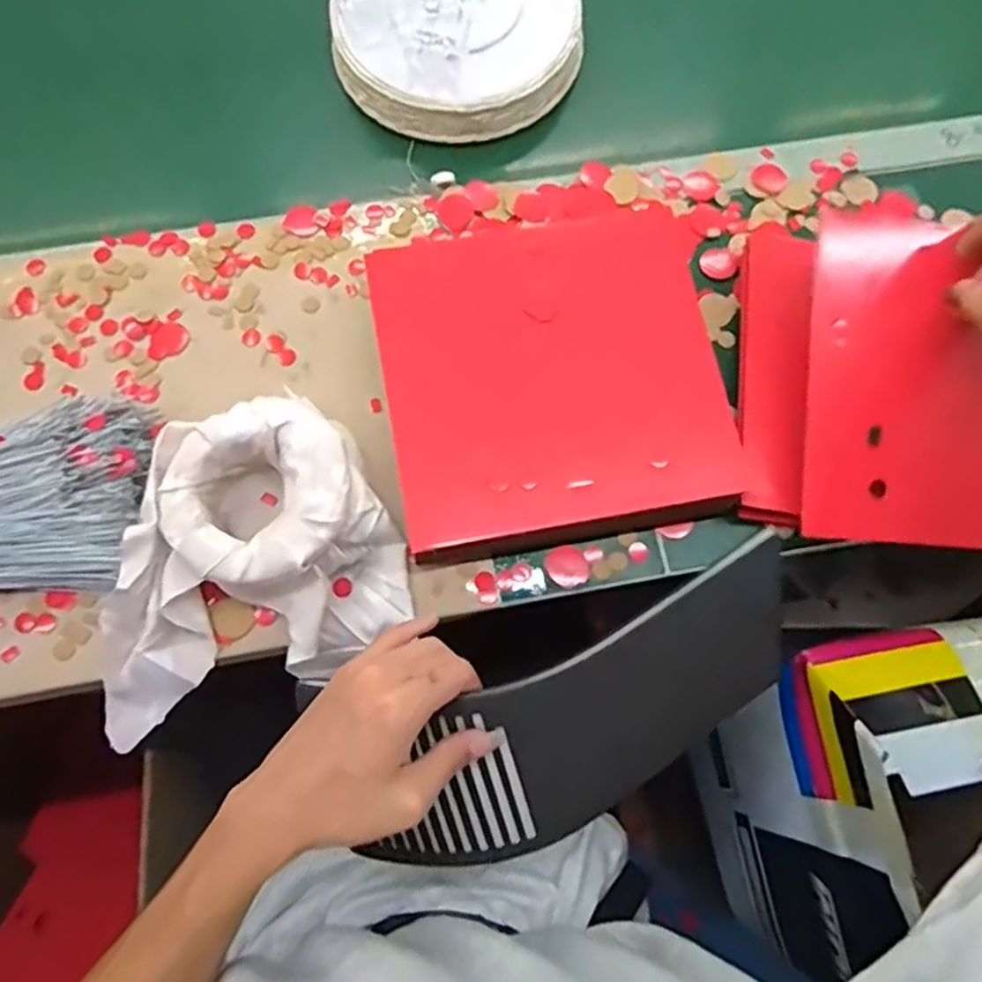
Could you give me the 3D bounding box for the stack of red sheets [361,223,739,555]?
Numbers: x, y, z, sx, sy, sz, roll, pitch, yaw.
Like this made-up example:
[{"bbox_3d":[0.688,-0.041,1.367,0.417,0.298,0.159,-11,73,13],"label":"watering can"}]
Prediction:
[{"bbox_3d":[0.044,-0.079,0.498,0.232,0.064,0.221,-10,74,-4],"label":"stack of red sheets"}]

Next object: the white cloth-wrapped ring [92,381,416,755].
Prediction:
[{"bbox_3d":[-0.170,0.039,0.459,0.210,0.066,0.181,-16,74,-5],"label":"white cloth-wrapped ring"}]

